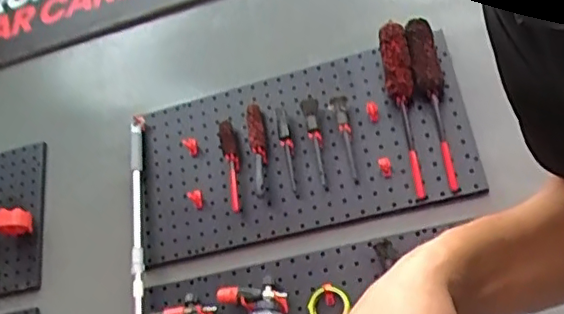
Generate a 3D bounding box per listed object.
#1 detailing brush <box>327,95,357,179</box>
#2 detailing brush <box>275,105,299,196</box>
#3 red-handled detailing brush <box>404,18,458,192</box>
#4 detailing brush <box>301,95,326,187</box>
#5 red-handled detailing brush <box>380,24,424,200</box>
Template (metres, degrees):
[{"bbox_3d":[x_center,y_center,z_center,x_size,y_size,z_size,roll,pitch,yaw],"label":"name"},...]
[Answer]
[{"bbox_3d":[0.146,-0.053,1.463,0.044,0.211,0.020,-7,-24,-2],"label":"detailing brush"},{"bbox_3d":[0.011,-0.019,1.501,0.032,0.230,0.017,-13,-25,10],"label":"detailing brush"},{"bbox_3d":[0.352,-0.135,1.410,0.063,0.407,0.071,-17,-26,19],"label":"red-handled detailing brush"},{"bbox_3d":[0.079,-0.045,1.484,0.038,0.227,0.021,-11,-25,5],"label":"detailing brush"},{"bbox_3d":[0.287,-0.120,1.420,0.064,0.403,0.085,-13,-25,10],"label":"red-handled detailing brush"}]

